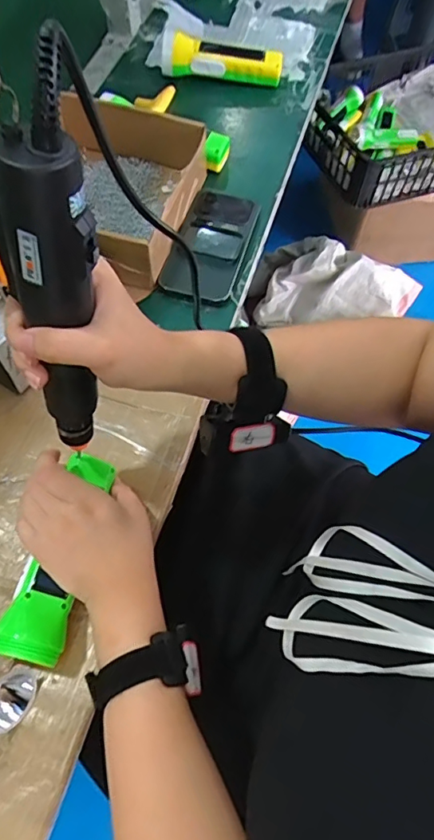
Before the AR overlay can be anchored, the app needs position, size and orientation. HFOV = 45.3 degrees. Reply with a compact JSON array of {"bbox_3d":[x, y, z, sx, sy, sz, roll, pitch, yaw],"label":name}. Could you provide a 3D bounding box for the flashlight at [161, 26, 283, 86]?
[{"bbox_3d":[0.007,-0.507,0.728,0.166,0.047,0.045,4,64,0],"label":"flashlight"}]

